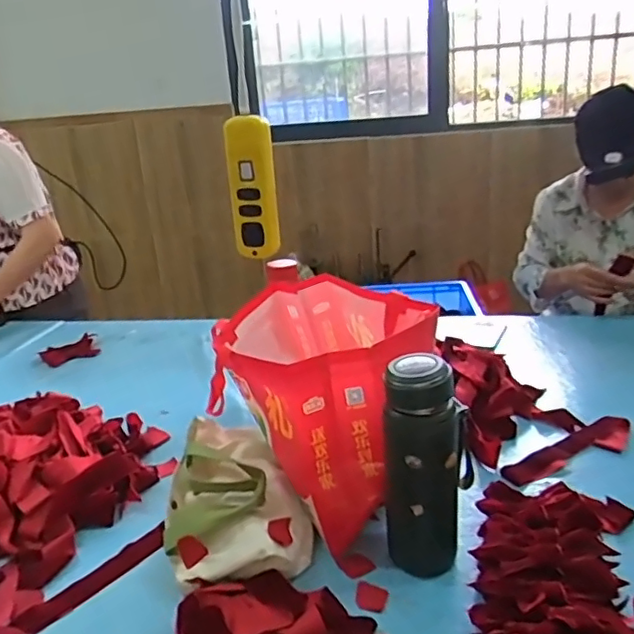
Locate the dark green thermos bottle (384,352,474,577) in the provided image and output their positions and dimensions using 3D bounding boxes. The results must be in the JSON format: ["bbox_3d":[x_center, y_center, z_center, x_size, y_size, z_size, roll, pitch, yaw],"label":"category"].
[{"bbox_3d":[0.124,0.167,0.662,0.089,0.252,0.072,1,21,14],"label":"dark green thermos bottle"}]

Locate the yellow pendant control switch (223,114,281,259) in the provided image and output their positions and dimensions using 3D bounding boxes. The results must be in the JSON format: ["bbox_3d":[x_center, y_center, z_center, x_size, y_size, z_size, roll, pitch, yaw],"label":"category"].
[{"bbox_3d":[-0.085,-0.175,0.803,0.065,0.185,0.036,2,23,16],"label":"yellow pendant control switch"}]

